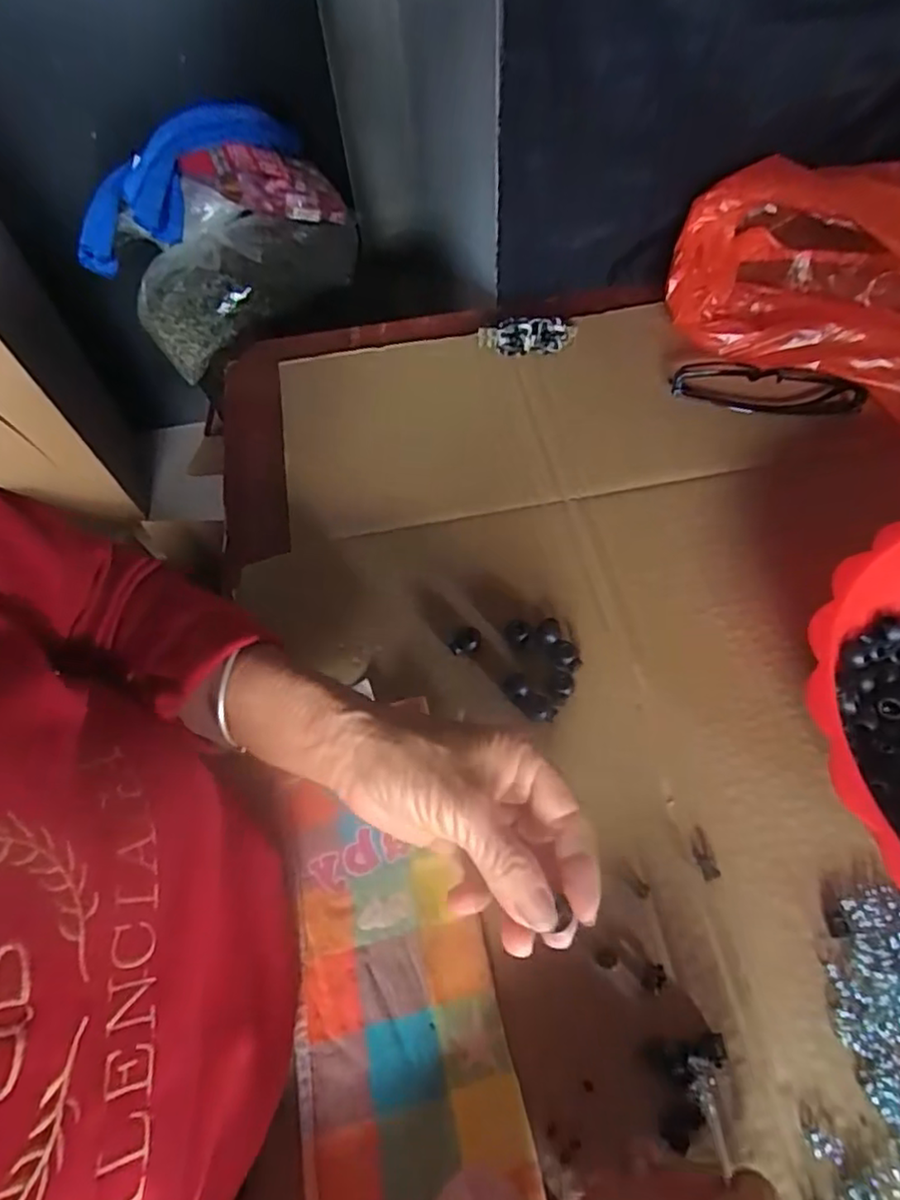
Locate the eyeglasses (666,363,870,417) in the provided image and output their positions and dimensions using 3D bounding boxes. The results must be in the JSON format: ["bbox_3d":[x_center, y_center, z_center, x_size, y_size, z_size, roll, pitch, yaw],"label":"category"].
[{"bbox_3d":[0.238,-0.160,0.468,0.134,0.025,0.034,12,62,11],"label":"eyeglasses"}]

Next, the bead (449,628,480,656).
[{"bbox_3d":[0.010,0.026,0.382,0.019,0.008,0.014,-26,61,-11],"label":"bead"}]

